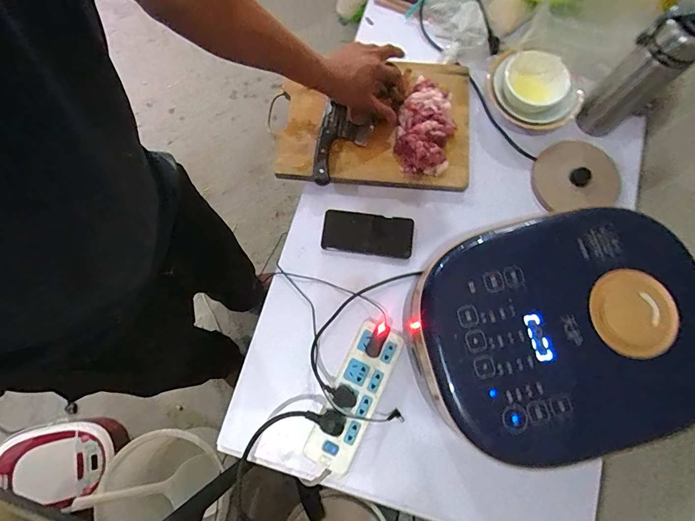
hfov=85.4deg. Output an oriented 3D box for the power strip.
[{"bbox_3d":[0.011,0.217,0.611,0.081,0.040,0.236,26,78,5],"label":"power strip"}]

